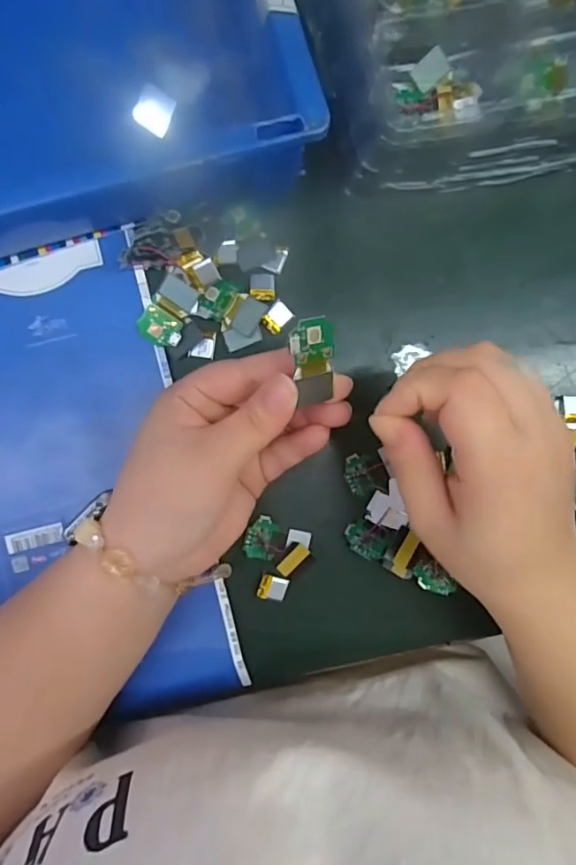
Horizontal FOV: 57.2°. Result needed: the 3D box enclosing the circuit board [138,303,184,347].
[{"bbox_3d":[-0.073,-0.060,0.304,0.025,0.004,0.018,32,88,-3],"label":"circuit board"}]

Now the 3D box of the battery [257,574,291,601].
[{"bbox_3d":[-0.008,0.093,0.315,0.017,0.004,0.014,17,89,-4],"label":"battery"}]

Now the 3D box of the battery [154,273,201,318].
[{"bbox_3d":[-0.063,-0.078,0.303,0.021,0.007,0.018,32,88,-3],"label":"battery"}]

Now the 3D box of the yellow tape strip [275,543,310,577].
[{"bbox_3d":[0.003,0.077,0.318,0.009,0.005,0.021,44,87,-3],"label":"yellow tape strip"}]

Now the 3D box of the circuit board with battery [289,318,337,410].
[{"bbox_3d":[0.011,-0.032,0.232,0.024,0.005,0.035,-16,116,-34],"label":"circuit board with battery"}]

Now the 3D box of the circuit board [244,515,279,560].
[{"bbox_3d":[-0.016,0.063,0.316,0.018,0.004,0.025,13,89,-4],"label":"circuit board"}]

